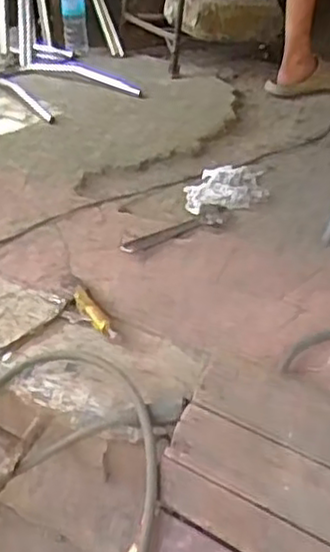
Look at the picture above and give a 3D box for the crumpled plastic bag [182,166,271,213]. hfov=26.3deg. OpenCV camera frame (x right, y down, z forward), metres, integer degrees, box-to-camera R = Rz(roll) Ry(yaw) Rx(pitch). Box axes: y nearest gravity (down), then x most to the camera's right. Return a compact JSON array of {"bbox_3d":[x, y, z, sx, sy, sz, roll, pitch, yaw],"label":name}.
[{"bbox_3d":[0.135,-0.206,1.564,0.183,0.040,0.245,-3,33,2],"label":"crumpled plastic bag"}]

